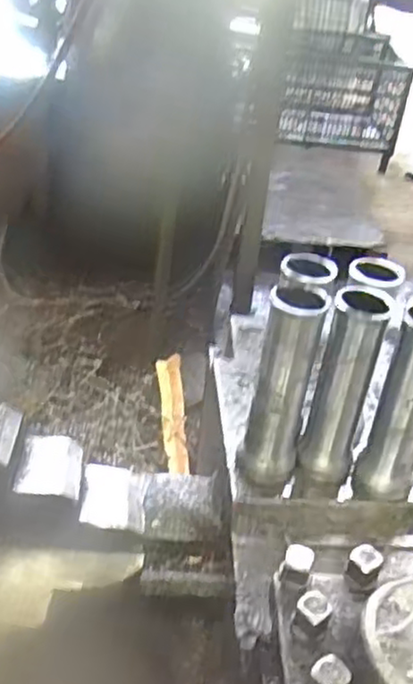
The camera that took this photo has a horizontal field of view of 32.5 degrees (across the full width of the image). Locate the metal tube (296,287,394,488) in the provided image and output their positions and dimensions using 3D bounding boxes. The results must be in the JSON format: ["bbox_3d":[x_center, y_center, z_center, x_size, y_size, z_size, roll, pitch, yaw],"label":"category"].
[{"bbox_3d":[0.128,0.045,0.664,0.049,0.202,0.058,16,36,12],"label":"metal tube"}]

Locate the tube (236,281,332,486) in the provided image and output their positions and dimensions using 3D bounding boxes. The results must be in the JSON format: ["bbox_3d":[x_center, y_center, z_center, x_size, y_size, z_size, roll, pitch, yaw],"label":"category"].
[{"bbox_3d":[0.071,0.039,0.660,0.051,0.191,0.064,10,35,4],"label":"tube"}]

